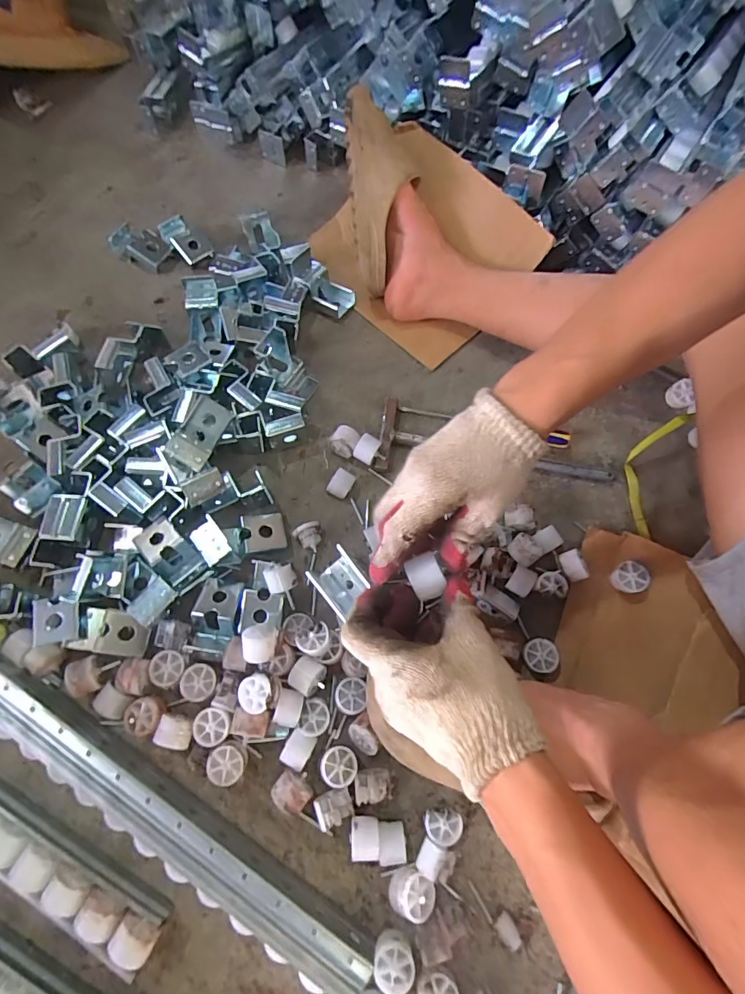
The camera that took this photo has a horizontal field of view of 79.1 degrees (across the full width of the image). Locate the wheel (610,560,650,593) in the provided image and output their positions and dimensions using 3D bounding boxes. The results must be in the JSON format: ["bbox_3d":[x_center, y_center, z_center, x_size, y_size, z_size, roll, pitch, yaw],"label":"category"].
[{"bbox_3d":[0.289,0.092,0.512,0.036,0.027,0.033,0,68,-1],"label":"wheel"}]

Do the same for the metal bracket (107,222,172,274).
[{"bbox_3d":[-0.359,-0.391,0.703,0.084,0.034,0.055,26,70,9],"label":"metal bracket"}]

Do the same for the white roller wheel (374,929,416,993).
[{"bbox_3d":[0.019,0.406,0.397,0.034,0.024,0.037,0,68,-1],"label":"white roller wheel"}]

